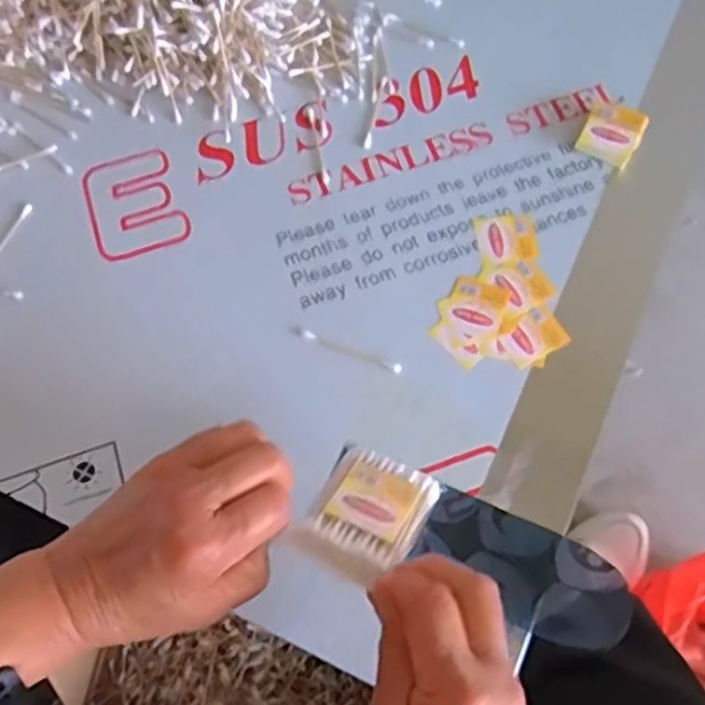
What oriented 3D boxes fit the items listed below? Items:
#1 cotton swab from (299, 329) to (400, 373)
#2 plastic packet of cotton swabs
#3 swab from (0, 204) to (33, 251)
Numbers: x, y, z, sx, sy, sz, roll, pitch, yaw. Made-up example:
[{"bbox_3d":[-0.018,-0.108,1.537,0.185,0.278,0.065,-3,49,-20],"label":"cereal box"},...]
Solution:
[{"bbox_3d":[-0.001,-0.001,0.497,0.073,0.004,0.007,20,69,9],"label":"cotton swab"},{"bbox_3d":[0.009,0.084,0.384,0.054,0.009,0.075,28,42,13],"label":"plastic packet of cotton swabs"},{"bbox_3d":[-0.261,-0.082,0.540,0.008,0.004,0.072,22,69,10],"label":"swab"}]

